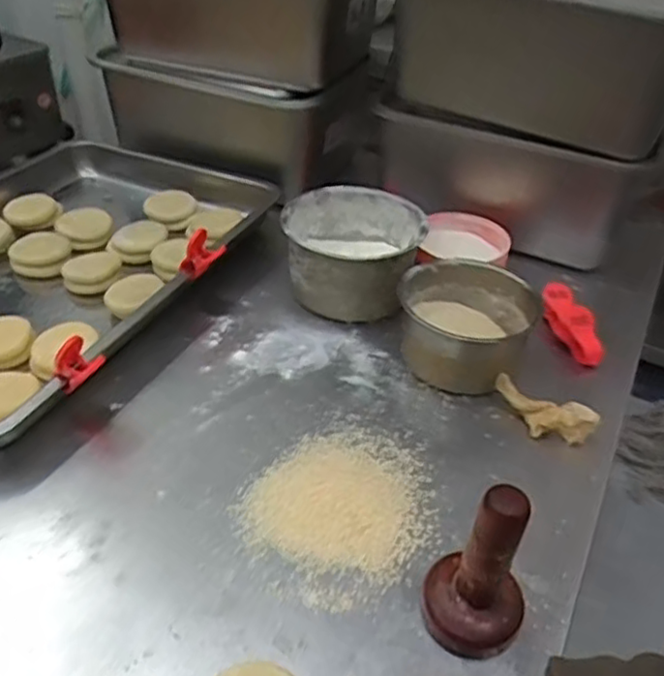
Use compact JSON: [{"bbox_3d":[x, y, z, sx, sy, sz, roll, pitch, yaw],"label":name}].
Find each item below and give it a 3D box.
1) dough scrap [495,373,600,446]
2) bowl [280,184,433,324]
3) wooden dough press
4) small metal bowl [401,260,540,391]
[{"bbox_3d":[0.187,0.067,0.611,0.091,0.028,0.032,21,42,21],"label":"dough scrap"},{"bbox_3d":[0.024,-0.093,0.745,0.142,0.089,0.136,2,39,-2],"label":"bowl"},{"bbox_3d":[0.093,0.145,0.436,0.067,0.116,0.064,19,41,19],"label":"wooden dough press"},{"bbox_3d":[0.128,-0.016,0.664,0.120,0.067,0.125,2,39,-2],"label":"small metal bowl"}]

